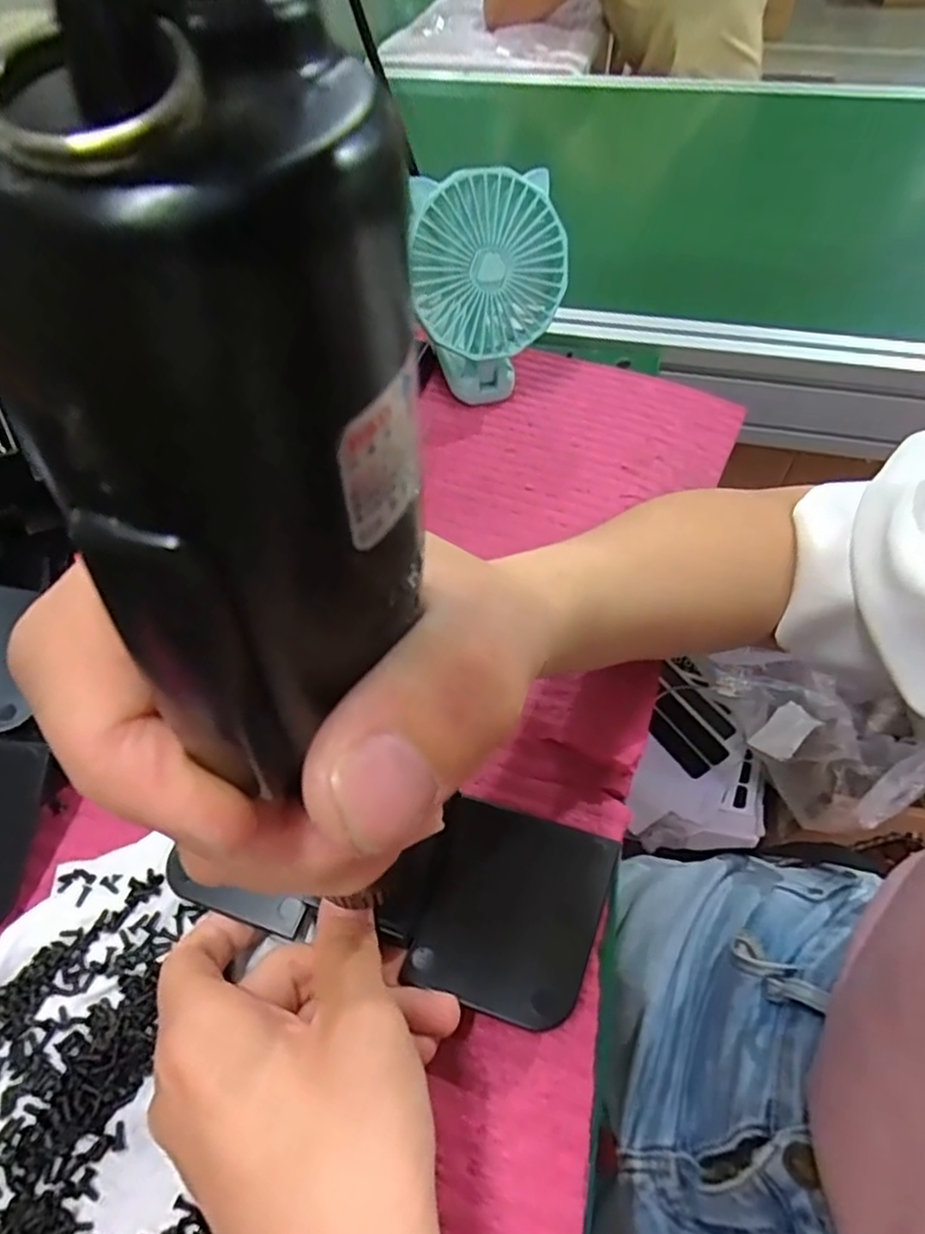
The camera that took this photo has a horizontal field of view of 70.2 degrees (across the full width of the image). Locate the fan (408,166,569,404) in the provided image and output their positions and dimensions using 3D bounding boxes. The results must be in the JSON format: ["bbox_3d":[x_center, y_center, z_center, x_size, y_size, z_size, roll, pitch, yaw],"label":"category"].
[{"bbox_3d":[0.015,-0.200,0.413,0.095,0.127,0.047,-20,55,-13],"label":"fan"}]

